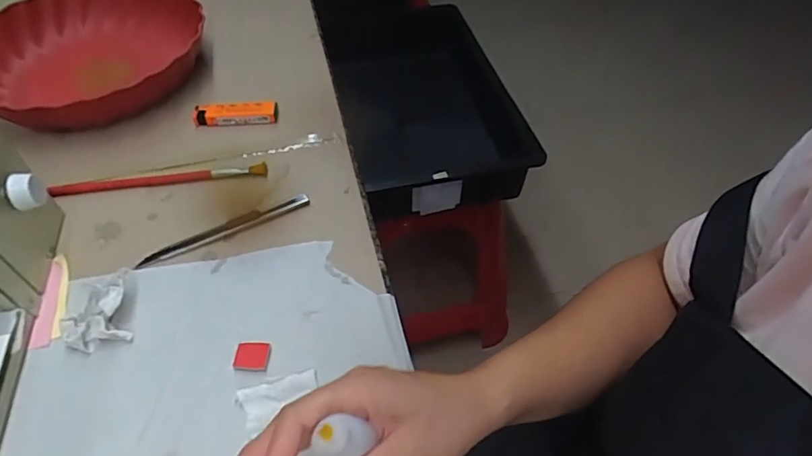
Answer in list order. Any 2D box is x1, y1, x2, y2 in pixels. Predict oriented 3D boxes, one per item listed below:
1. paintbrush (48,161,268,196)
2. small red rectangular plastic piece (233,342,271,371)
[{"bbox_3d":[-0.216,-0.043,0.462,0.181,0.010,0.013,-5,49,-8],"label":"paintbrush"},{"bbox_3d":[-0.105,0.087,0.354,0.022,0.005,0.021,3,49,-1],"label":"small red rectangular plastic piece"}]

